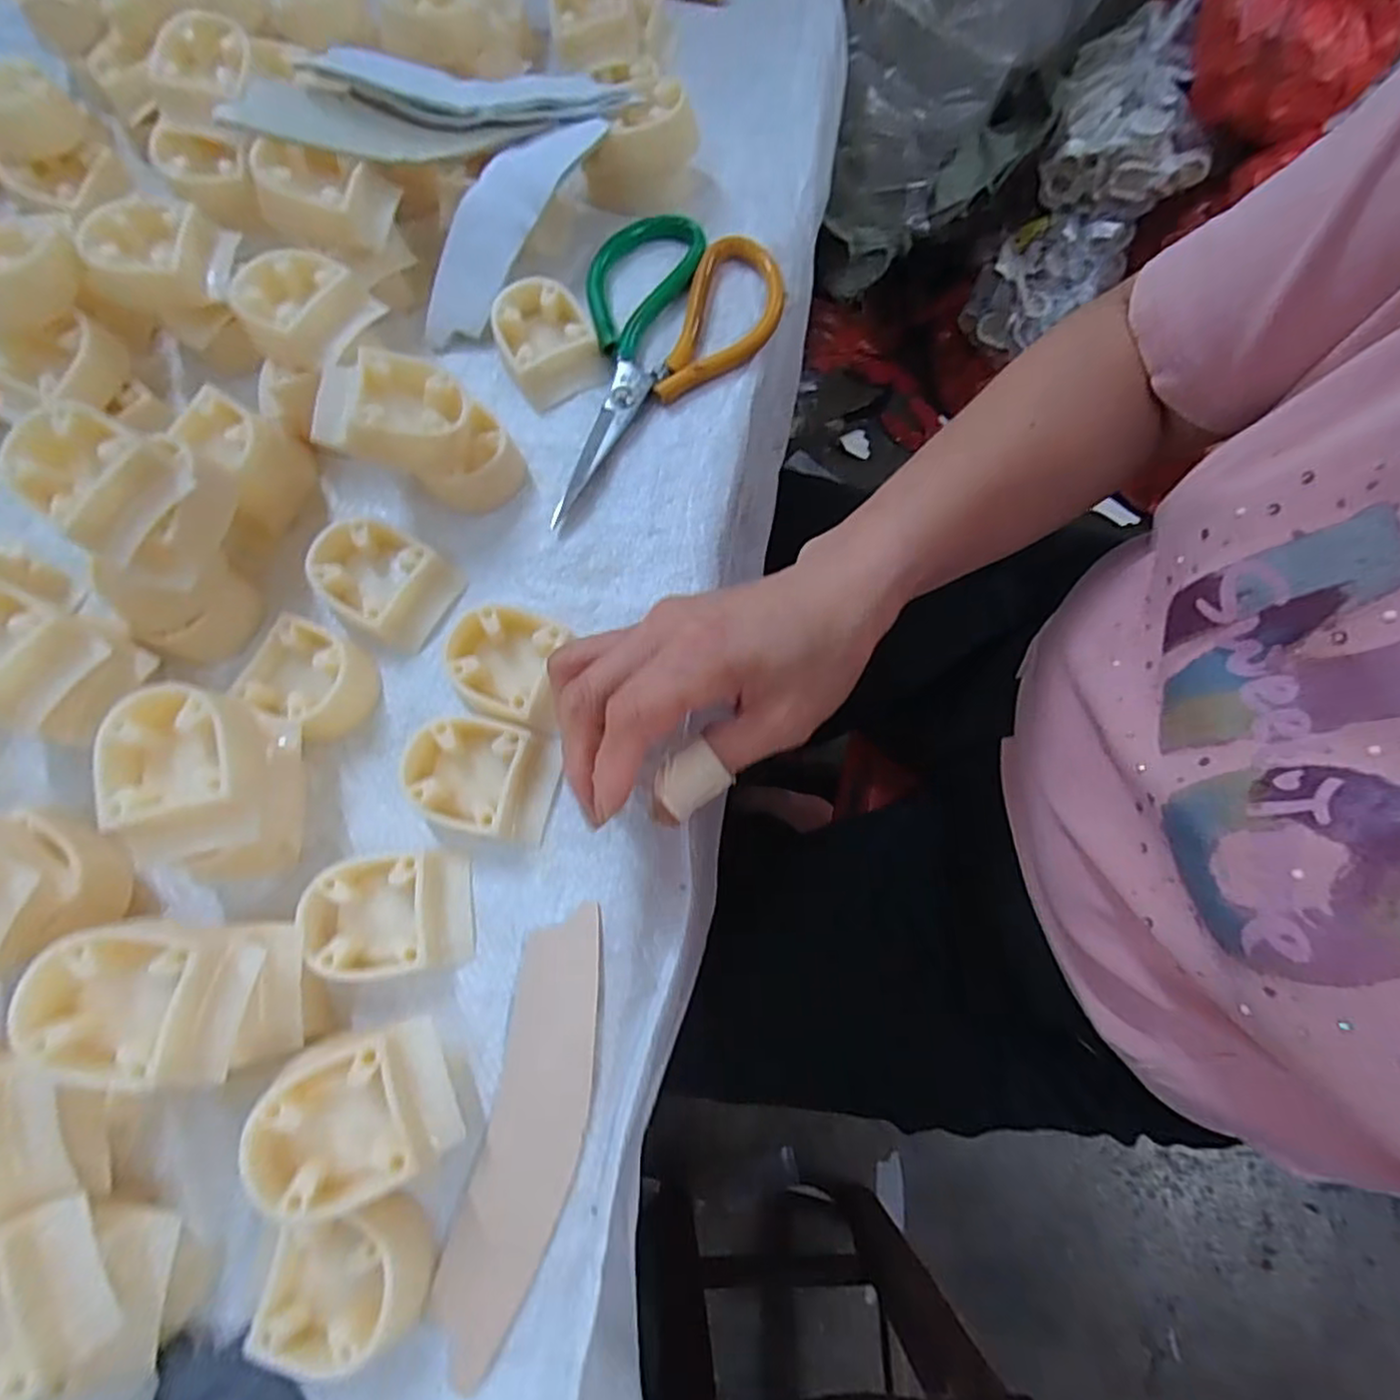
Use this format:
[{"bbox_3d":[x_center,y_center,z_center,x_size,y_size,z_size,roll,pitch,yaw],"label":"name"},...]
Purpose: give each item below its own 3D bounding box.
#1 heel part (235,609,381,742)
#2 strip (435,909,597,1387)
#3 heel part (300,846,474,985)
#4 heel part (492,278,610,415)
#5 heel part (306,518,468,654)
[{"bbox_3d":[-0.171,-0.008,0.303,0.050,0.021,0.043,27,75,9],"label":"heel part"},{"bbox_3d":[-0.062,0.156,0.255,0.037,0.004,0.150,10,73,4],"label":"strip"},{"bbox_3d":[-0.122,0.084,0.271,0.059,0.019,0.044,-7,73,-1],"label":"heel part"},{"bbox_3d":[-0.078,-0.184,0.351,0.047,0.021,0.057,-29,75,-8],"label":"heel part"},{"bbox_3d":[-0.144,-0.055,0.315,0.058,0.022,0.045,32,76,10],"label":"heel part"}]

